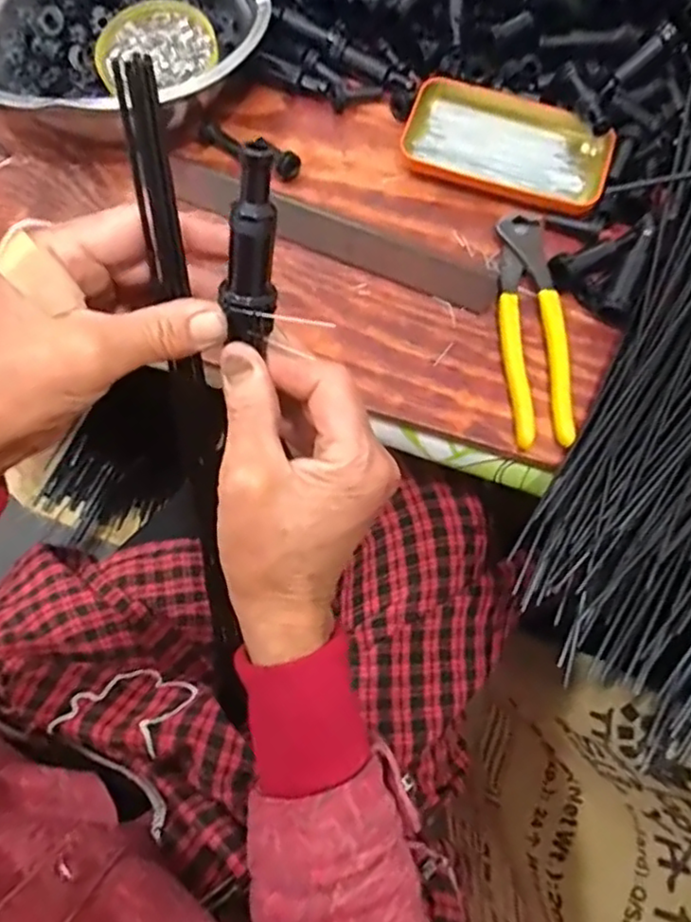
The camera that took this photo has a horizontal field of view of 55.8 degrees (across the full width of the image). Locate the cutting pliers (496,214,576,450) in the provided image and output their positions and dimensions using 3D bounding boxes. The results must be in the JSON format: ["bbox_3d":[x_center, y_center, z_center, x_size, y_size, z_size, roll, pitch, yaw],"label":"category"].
[{"bbox_3d":[0.122,-0.089,0.429,0.039,0.012,0.162,-2,73,-1],"label":"cutting pliers"}]

